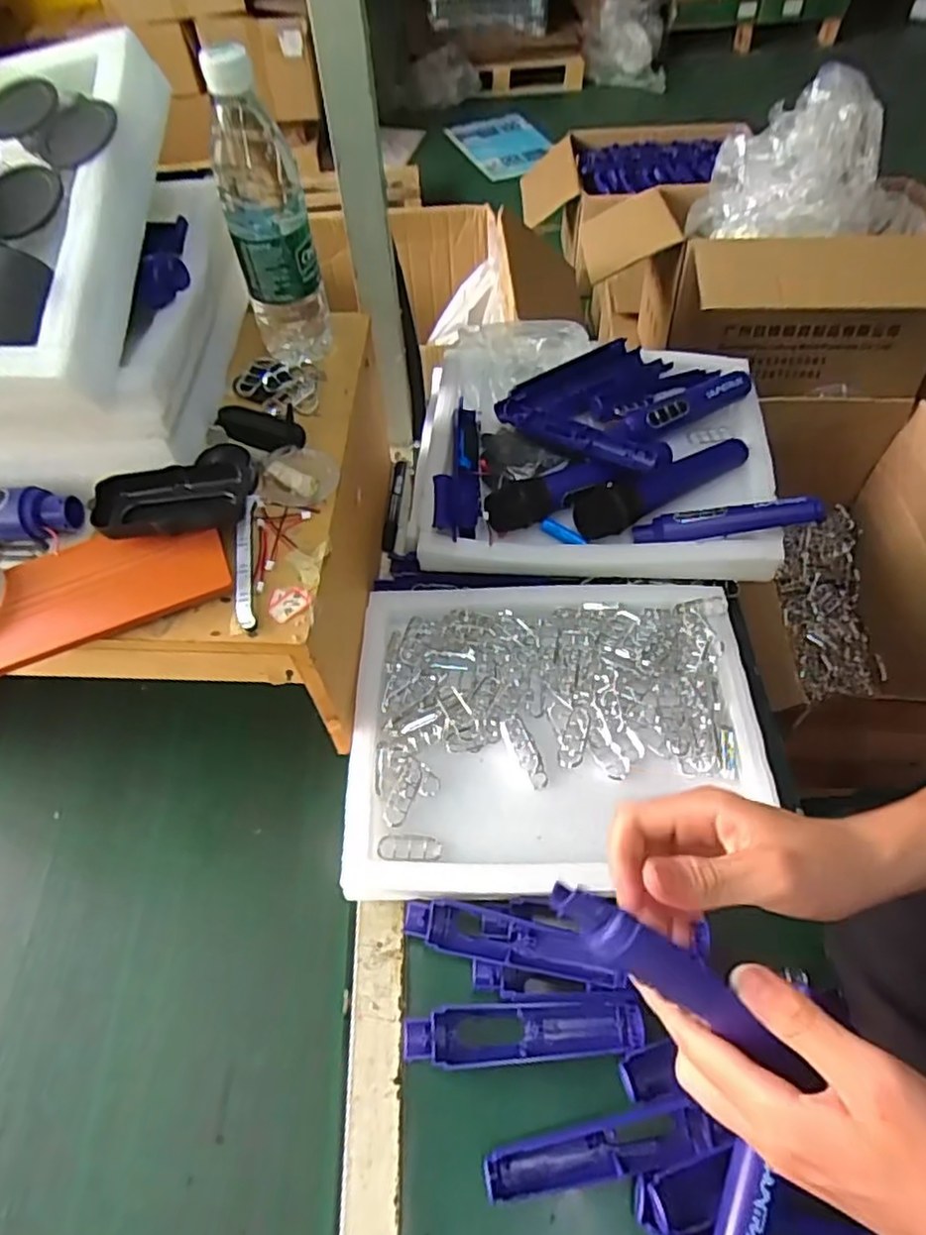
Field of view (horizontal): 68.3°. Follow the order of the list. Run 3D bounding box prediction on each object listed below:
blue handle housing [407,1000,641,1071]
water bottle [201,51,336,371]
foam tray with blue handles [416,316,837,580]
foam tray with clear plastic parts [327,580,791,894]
[{"bbox_3d":[0.045,0.308,0.508,0.173,0.022,0.037,-4,56,0],"label":"blue handle housing"},{"bbox_3d":[-0.157,-0.316,0.556,0.064,0.224,0.061,-12,56,-5],"label":"water bottle"},{"bbox_3d":[0.141,-0.187,0.746,0.377,0.084,0.315,2,56,4],"label":"foam tray with blue handles"},{"bbox_3d":[0.079,0.102,0.620,0.344,0.055,0.284,-1,56,2],"label":"foam tray with clear plastic parts"}]

